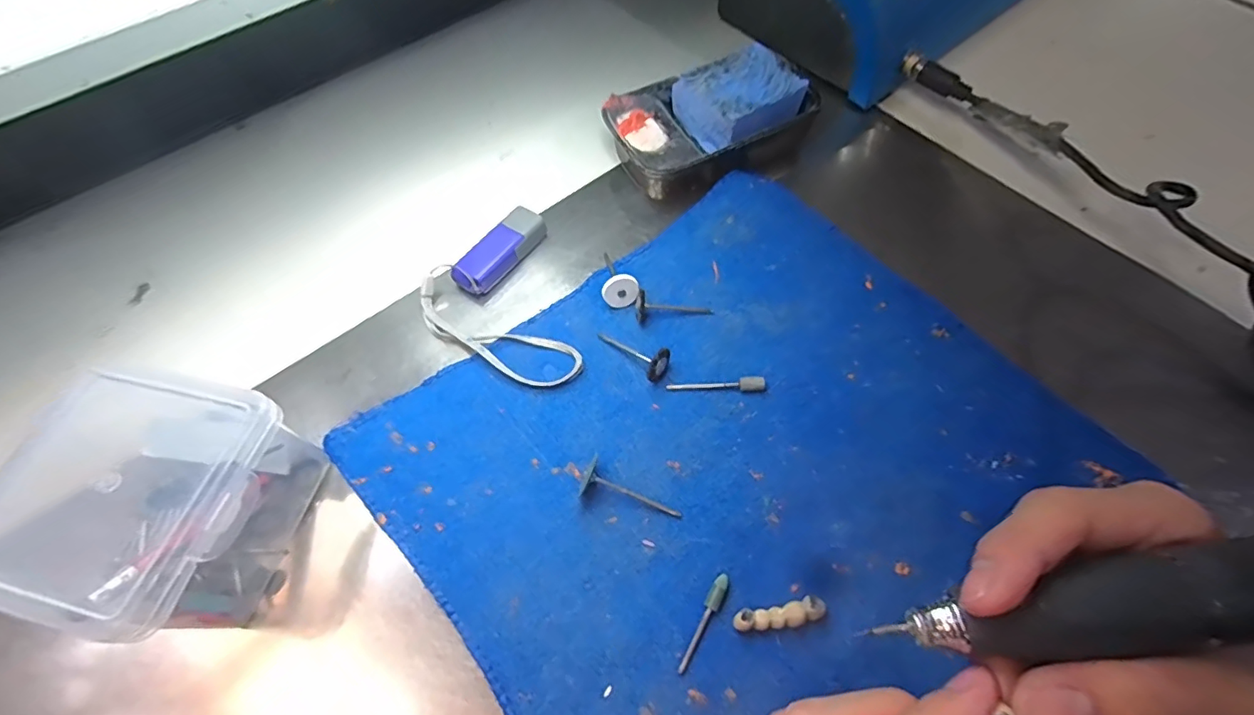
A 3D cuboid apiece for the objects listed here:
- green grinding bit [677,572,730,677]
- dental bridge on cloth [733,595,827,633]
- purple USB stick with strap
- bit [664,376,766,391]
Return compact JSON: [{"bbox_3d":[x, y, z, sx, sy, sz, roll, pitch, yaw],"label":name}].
[{"bbox_3d":[0.031,0.109,0.219,0.006,0.005,0.040,29,66,16],"label":"green grinding bit"},{"bbox_3d":[0.063,0.106,0.218,0.039,0.008,0.010,-10,62,-3],"label":"dental bridge on cloth"},{"bbox_3d":[-0.072,-0.032,0.293,0.073,0.014,0.115,-16,62,-7],"label":"purple USB stick with strap"},{"bbox_3d":[0.045,0.014,0.269,0.049,0.005,0.008,-3,62,0],"label":"bit"}]

